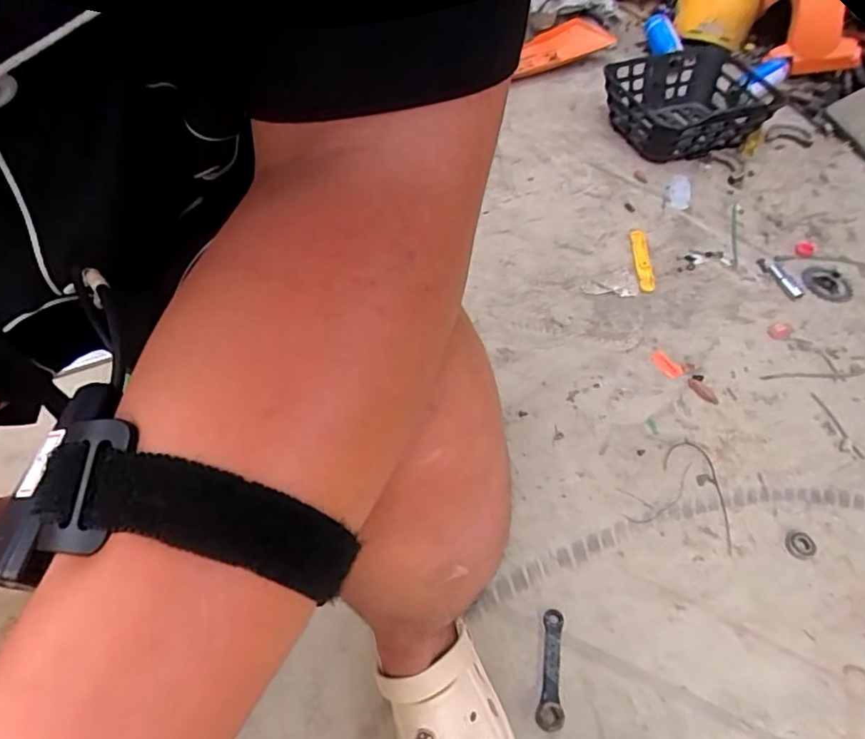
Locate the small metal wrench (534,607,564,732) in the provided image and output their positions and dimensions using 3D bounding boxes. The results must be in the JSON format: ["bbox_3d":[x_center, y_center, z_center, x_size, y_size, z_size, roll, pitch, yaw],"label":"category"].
[{"bbox_3d":[0.136,0.342,0.656,0.029,0.011,0.126,7,53,3],"label":"small metal wrench"}]

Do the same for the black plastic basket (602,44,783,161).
[{"bbox_3d":[0.558,-0.584,1.235,0.341,0.093,0.304,-11,55,-11],"label":"black plastic basket"}]

